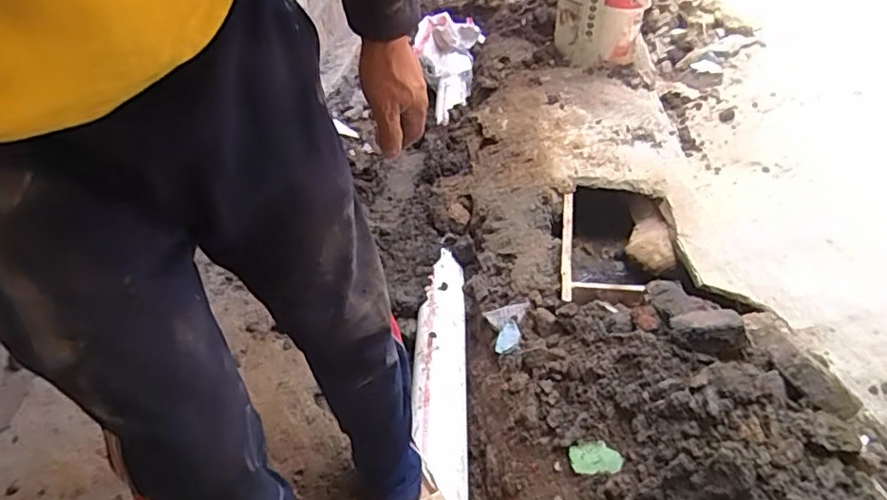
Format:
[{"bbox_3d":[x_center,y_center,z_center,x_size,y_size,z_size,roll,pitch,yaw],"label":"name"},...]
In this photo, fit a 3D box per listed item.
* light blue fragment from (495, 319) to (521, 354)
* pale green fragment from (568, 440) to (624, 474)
[{"bbox_3d":[0.129,0.180,1.218,0.066,0.012,0.044,-47,58,-6],"label":"light blue fragment"},{"bbox_3d":[0.244,0.335,0.963,0.090,0.005,0.049,-19,53,35],"label":"pale green fragment"}]

